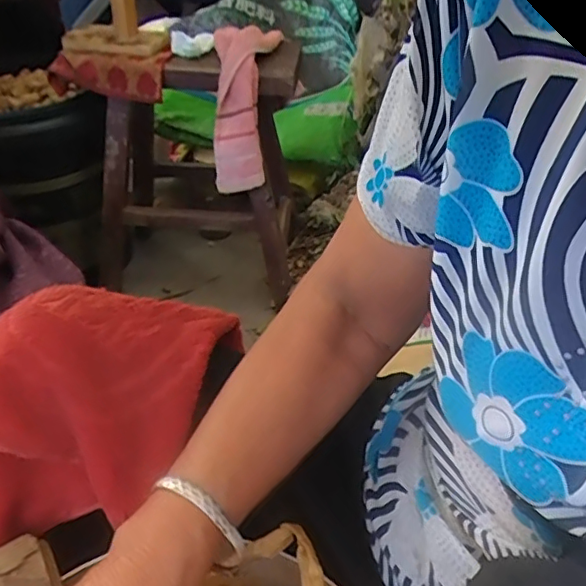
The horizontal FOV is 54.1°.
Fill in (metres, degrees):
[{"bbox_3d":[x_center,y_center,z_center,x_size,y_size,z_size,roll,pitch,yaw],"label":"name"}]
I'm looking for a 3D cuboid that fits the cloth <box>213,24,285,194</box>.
[{"bbox_3d":[-0.076,-0.282,0.851,0.083,0.257,0.091,3,-2,4],"label":"cloth"}]

